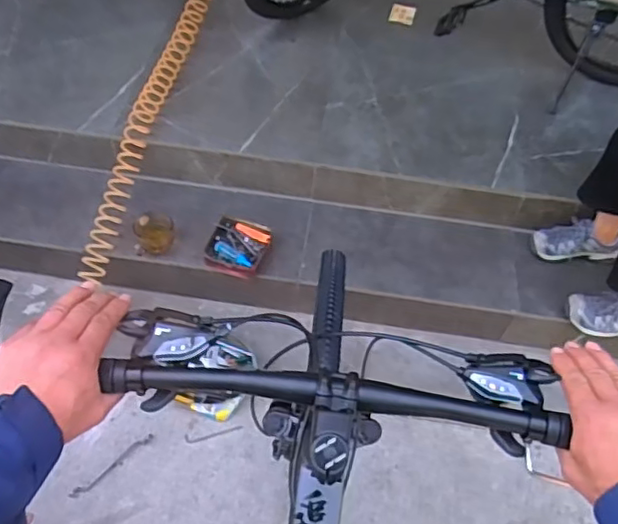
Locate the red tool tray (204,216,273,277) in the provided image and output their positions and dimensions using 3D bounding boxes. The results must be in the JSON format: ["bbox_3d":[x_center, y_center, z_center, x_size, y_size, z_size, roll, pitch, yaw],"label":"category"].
[{"bbox_3d":[-0.198,-0.049,1.672,0.164,0.045,0.158,14,54,7],"label":"red tool tray"}]

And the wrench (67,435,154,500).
[{"bbox_3d":[-0.476,0.493,1.450,0.225,0.008,0.023,-36,63,-26],"label":"wrench"}]

